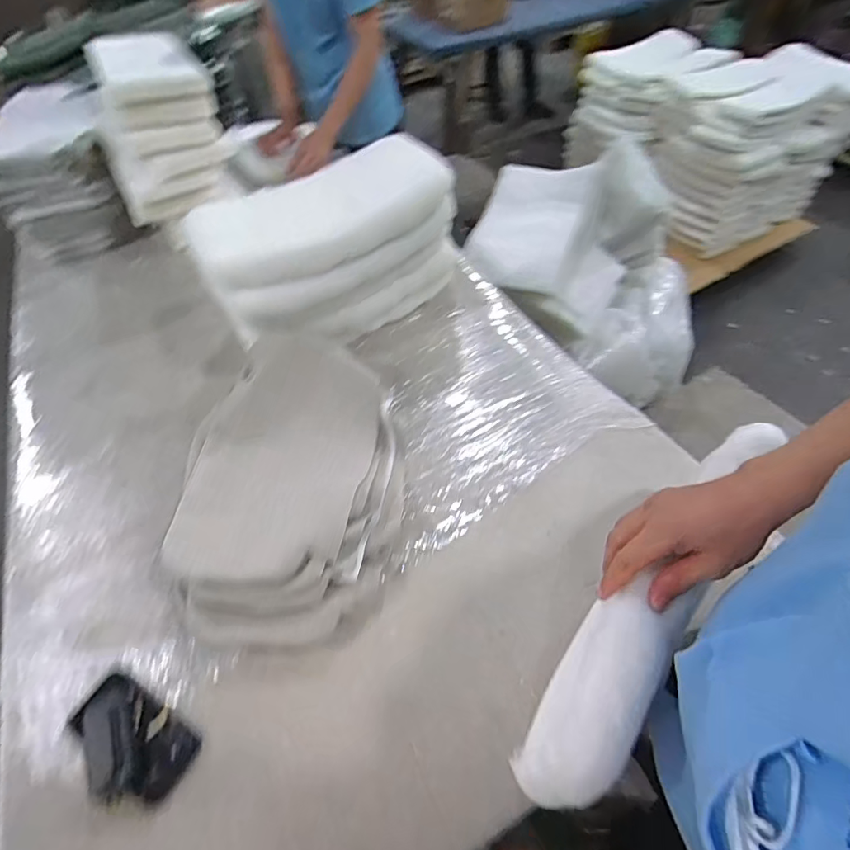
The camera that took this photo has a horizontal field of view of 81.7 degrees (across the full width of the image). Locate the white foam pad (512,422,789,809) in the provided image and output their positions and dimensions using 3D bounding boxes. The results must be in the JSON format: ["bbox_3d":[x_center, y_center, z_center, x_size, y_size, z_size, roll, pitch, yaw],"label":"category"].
[{"bbox_3d":[0.234,0.150,0.482,0.073,0.085,0.444,31,62,28],"label":"white foam pad"}]

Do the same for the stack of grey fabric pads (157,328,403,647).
[{"bbox_3d":[-0.194,0.067,0.744,0.292,0.125,0.465,-8,51,0],"label":"stack of grey fabric pads"}]

